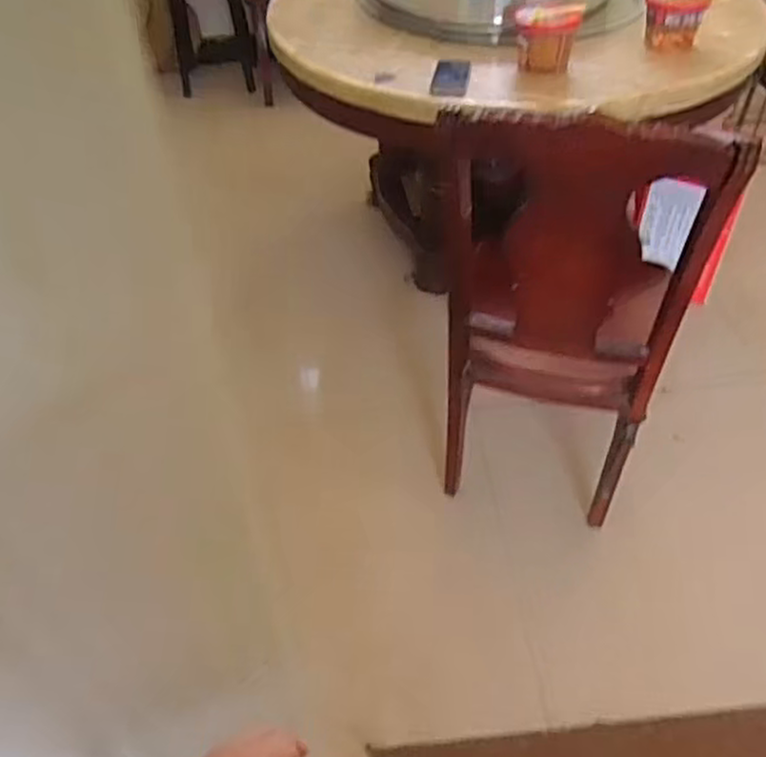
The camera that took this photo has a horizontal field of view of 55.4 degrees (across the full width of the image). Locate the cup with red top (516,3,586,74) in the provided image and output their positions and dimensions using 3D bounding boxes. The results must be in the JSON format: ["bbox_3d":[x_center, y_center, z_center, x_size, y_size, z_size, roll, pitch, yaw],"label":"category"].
[{"bbox_3d":[0.364,-0.759,1.621,0.134,0.113,0.112,12,46,16],"label":"cup with red top"}]

